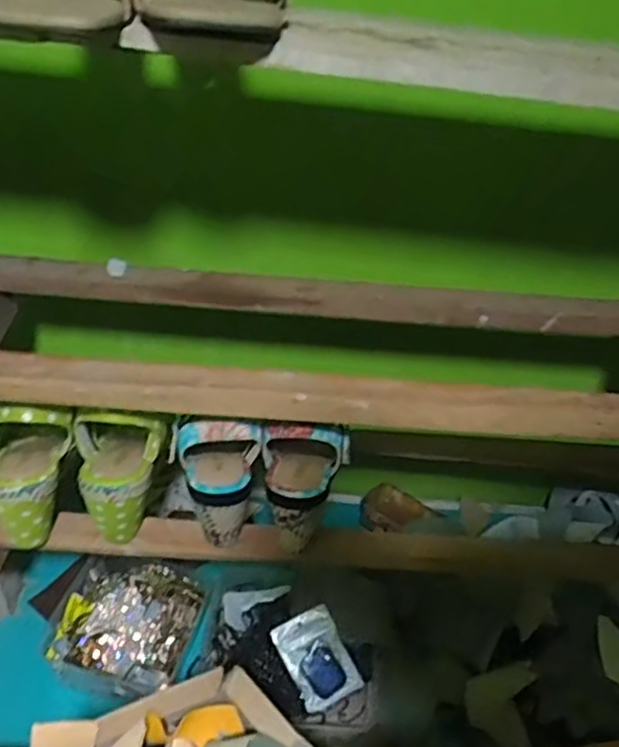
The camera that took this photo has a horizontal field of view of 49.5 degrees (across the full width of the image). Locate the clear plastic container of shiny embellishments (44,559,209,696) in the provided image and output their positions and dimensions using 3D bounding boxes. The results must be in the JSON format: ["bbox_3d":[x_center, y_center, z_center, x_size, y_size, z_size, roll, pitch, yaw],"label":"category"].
[{"bbox_3d":[-0.215,0.289,0.793,0.158,0.042,0.157,9,37,4],"label":"clear plastic container of shiny embellishments"}]

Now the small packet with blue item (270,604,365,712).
[{"bbox_3d":[0.009,0.317,0.746,0.068,0.013,0.098,-26,74,-14],"label":"small packet with blue item"}]

